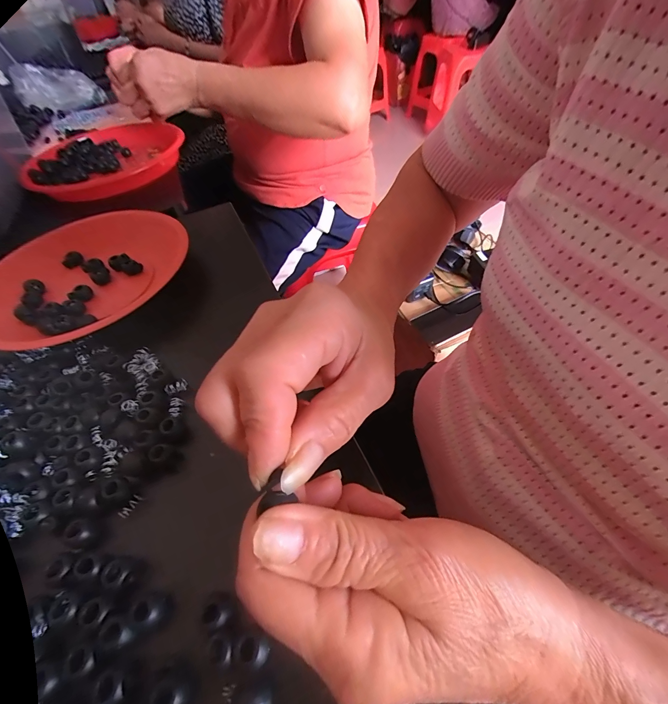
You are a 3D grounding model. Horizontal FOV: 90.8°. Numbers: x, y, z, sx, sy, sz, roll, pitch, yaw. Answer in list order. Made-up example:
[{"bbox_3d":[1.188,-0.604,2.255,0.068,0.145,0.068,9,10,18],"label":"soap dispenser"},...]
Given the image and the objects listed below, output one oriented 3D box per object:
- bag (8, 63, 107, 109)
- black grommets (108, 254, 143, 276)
[{"bbox_3d":[-0.704,-0.672,0.830,0.171,0.090,0.171,-36,56,-20],"label":"bag"},{"bbox_3d":[-0.215,-0.089,0.340,0.034,0.013,0.018,24,58,23],"label":"black grommets"}]

